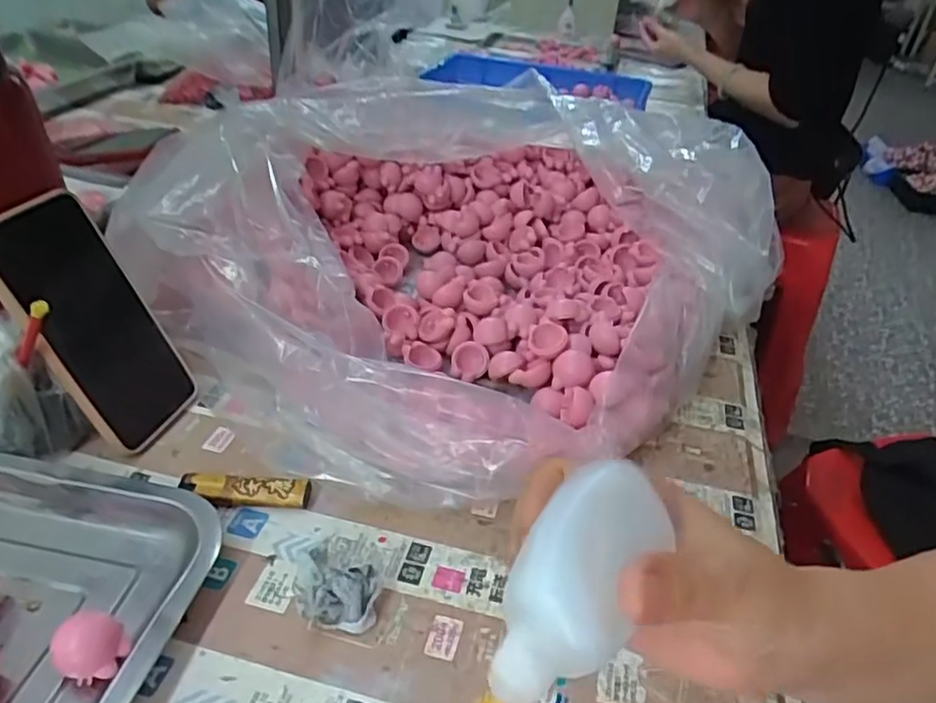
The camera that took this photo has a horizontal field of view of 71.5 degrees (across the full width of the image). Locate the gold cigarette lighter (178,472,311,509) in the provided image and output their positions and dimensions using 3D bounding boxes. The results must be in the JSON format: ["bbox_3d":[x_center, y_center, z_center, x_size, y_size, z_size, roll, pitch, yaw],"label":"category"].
[{"bbox_3d":[-0.141,0.088,0.410,0.080,0.013,0.018,3,36,-1],"label":"gold cigarette lighter"}]

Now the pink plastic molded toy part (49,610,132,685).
[{"bbox_3d":[-0.182,0.144,0.314,0.030,0.027,0.025,-26,45,-34],"label":"pink plastic molded toy part"}]

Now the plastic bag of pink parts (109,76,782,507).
[{"bbox_3d":[0.013,-0.098,0.573,0.416,0.149,0.495,30,44,32],"label":"plastic bag of pink parts"}]

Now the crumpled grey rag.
[{"bbox_3d":[-0.072,0.129,0.348,0.047,0.024,0.033,4,36,1],"label":"crumpled grey rag"}]

